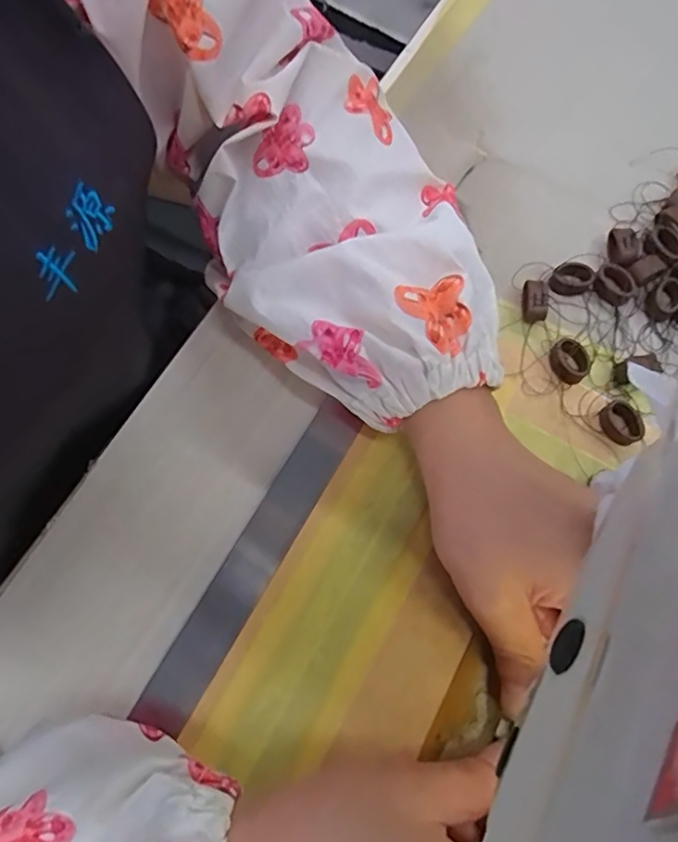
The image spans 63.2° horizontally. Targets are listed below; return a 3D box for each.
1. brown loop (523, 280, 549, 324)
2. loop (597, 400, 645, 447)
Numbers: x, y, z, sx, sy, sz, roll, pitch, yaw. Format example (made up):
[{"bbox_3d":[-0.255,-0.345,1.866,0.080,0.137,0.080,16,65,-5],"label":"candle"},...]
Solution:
[{"bbox_3d":[0.098,-0.060,0.278,0.011,0.010,0.019,3,71,1],"label":"brown loop"},{"bbox_3d":[0.133,0.001,0.258,0.016,0.007,0.021,-38,75,-11],"label":"loop"}]

